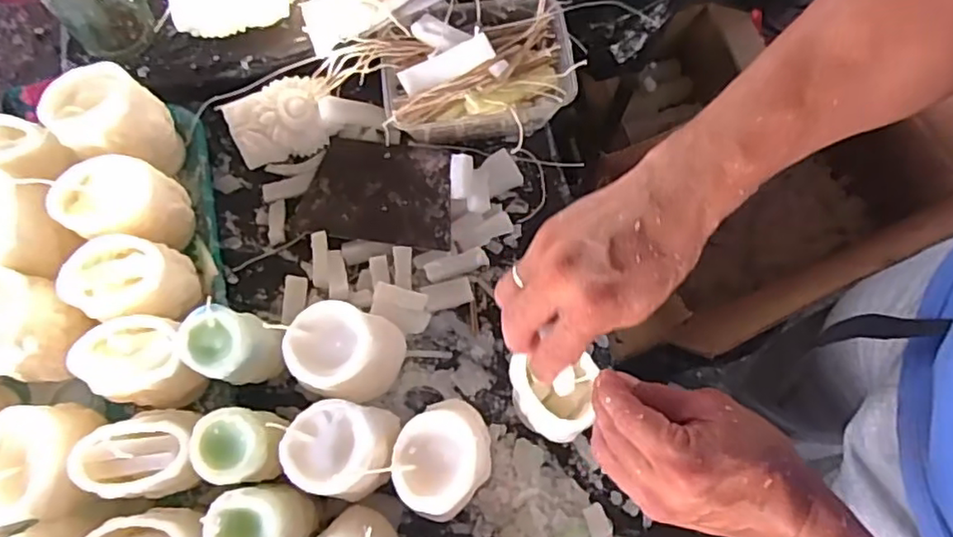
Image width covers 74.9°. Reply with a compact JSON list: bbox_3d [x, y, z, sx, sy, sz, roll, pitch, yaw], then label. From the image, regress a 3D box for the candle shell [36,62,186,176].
[{"bbox_3d":[-0.307,-0.120,0.536,0.063,0.097,0.077,42,77,11],"label":"candle shell"}]

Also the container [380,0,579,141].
[{"bbox_3d":[0.001,-0.178,0.577,0.167,0.071,0.114,-9,73,-4],"label":"container"}]

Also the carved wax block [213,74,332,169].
[{"bbox_3d":[-0.183,-0.138,0.579,0.087,0.039,0.060,-20,75,-7],"label":"carved wax block"}]

